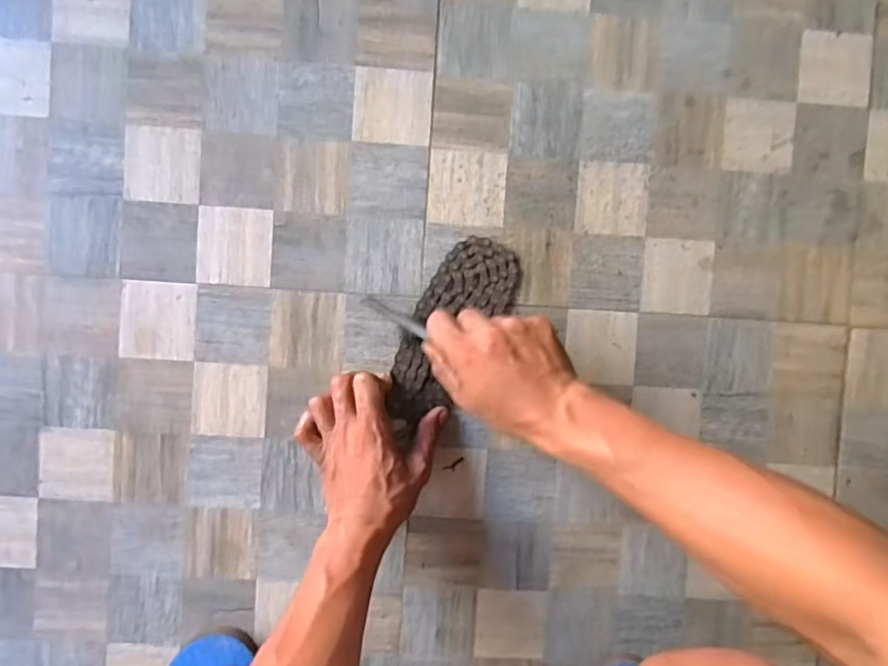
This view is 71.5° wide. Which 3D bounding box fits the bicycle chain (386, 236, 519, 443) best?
[{"bbox_3d":[0.004,0.003,0.557,0.072,0.011,0.185,29,91,-4],"label":"bicycle chain"}]

